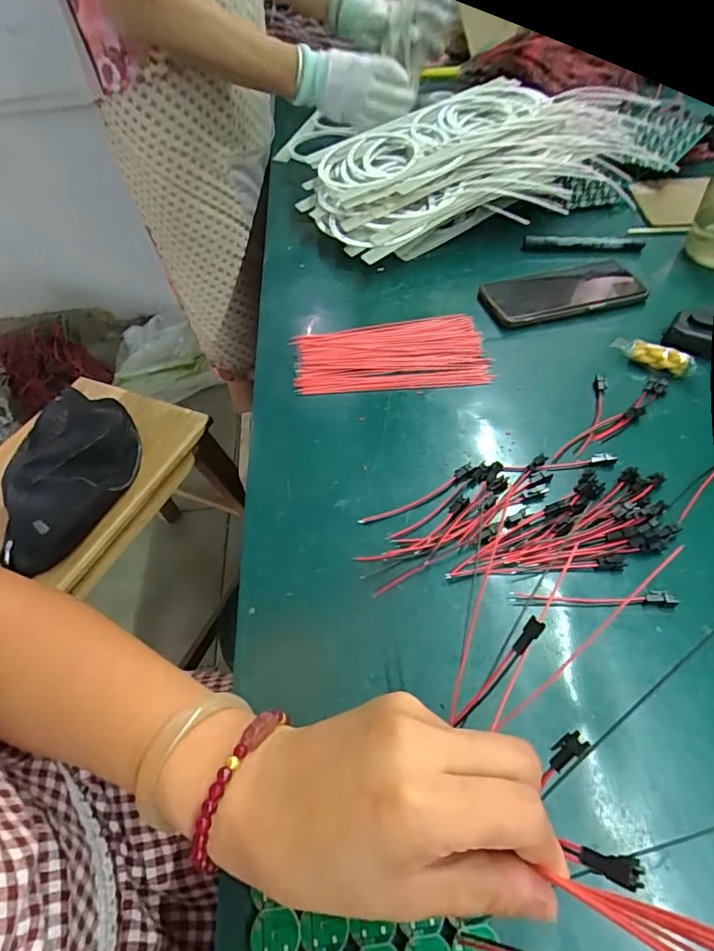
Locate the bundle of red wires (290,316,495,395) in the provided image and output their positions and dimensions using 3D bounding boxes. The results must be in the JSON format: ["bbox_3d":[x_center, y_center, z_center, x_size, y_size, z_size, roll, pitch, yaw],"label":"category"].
[{"bbox_3d":[0.032,-0.118,0.494,0.180,0.014,0.095,-5,51,-1],"label":"bundle of red wires"}]

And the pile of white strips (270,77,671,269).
[{"bbox_3d":[0.145,-0.406,0.653,0.416,0.115,0.227,-22,53,-14],"label":"pile of white strips"}]

